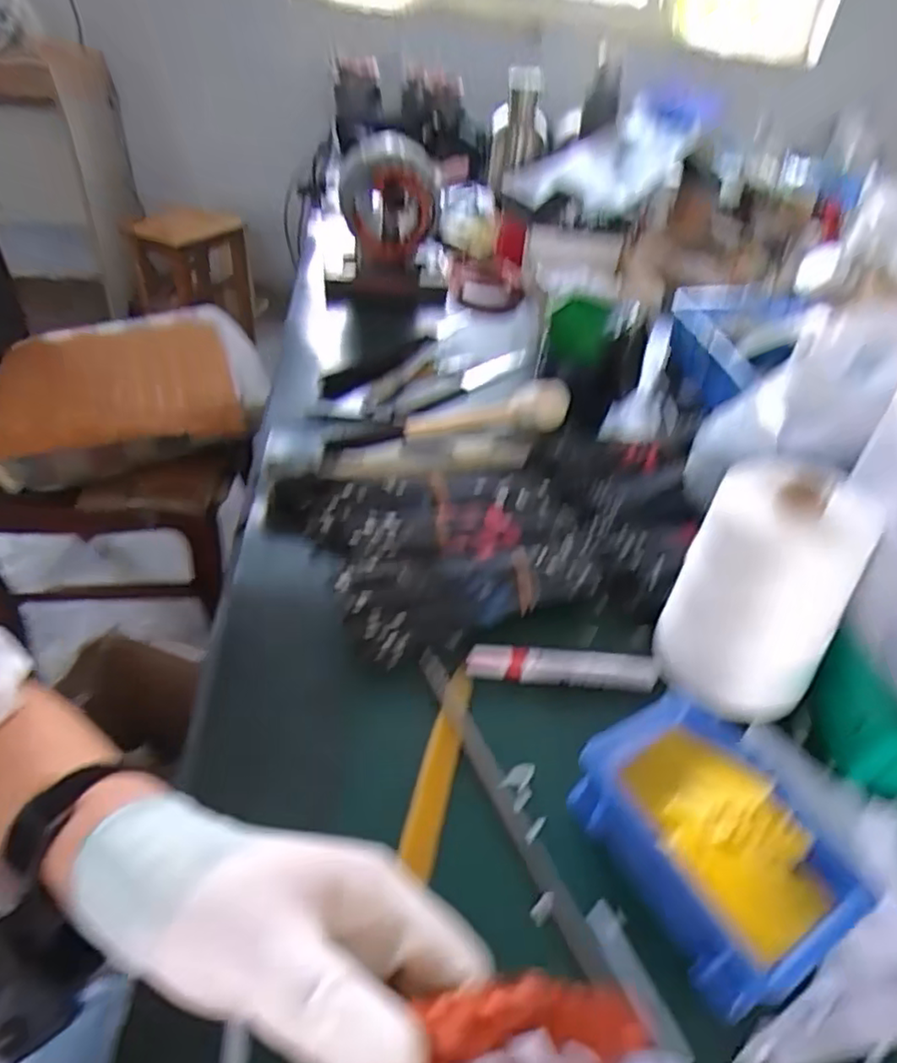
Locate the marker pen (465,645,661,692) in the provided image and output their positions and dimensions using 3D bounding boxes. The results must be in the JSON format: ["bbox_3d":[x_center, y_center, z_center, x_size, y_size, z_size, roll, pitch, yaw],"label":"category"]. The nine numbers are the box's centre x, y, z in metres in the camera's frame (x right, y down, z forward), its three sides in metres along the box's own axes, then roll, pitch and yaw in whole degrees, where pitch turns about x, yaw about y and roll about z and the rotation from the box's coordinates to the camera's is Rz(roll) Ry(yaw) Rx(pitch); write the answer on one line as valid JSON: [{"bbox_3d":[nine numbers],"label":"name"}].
[{"bbox_3d":[0.087,0.102,0.495,0.142,0.017,0.023,5,41,-2],"label":"marker pen"}]

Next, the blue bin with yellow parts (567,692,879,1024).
[{"bbox_3d":[0.154,0.179,0.385,0.107,0.046,0.149,-21,49,-26],"label":"blue bin with yellow parts"}]

